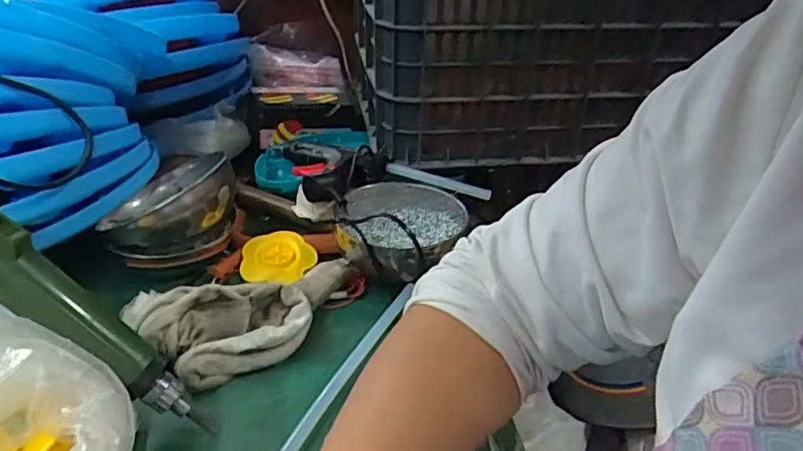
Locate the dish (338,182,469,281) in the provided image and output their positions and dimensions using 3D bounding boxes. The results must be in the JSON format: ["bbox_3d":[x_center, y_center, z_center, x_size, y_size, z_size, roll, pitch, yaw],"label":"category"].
[{"bbox_3d":[0.003,0.004,0.630,0.126,0.054,0.134,2,30,-1],"label":"dish"}]

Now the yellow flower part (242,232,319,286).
[{"bbox_3d":[-0.131,0.033,0.623,0.077,0.007,0.073,4,48,-4],"label":"yellow flower part"}]

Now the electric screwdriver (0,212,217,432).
[{"bbox_3d":[-0.223,0.063,0.397,0.044,0.228,0.039,-36,20,23],"label":"electric screwdriver"}]

